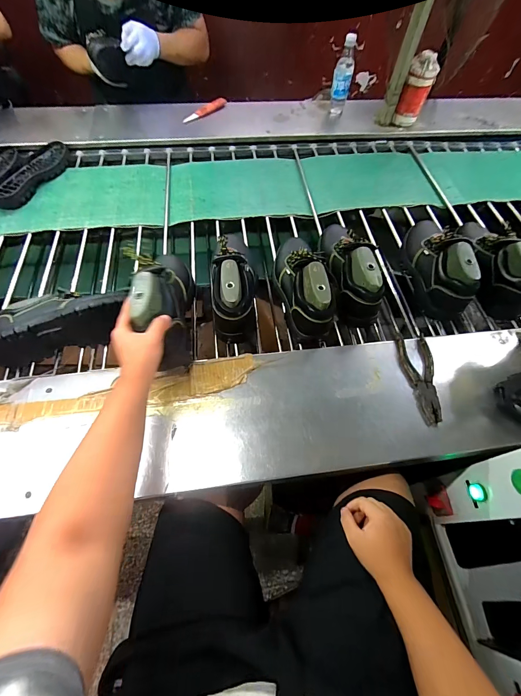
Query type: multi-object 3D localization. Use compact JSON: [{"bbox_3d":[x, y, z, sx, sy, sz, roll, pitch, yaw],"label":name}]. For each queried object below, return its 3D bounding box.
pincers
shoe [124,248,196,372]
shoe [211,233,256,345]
[{"bbox_3d":[0.321,0.057,0.633,0.066,0.024,0.188,-1,62,-3],"label":"pincers"},{"bbox_3d":[-0.182,-0.089,0.602,0.092,0.135,0.238,-2,56,-4],"label":"shoe"},{"bbox_3d":[-0.066,-0.172,0.723,0.106,0.134,0.301,1,61,-2],"label":"shoe"}]

